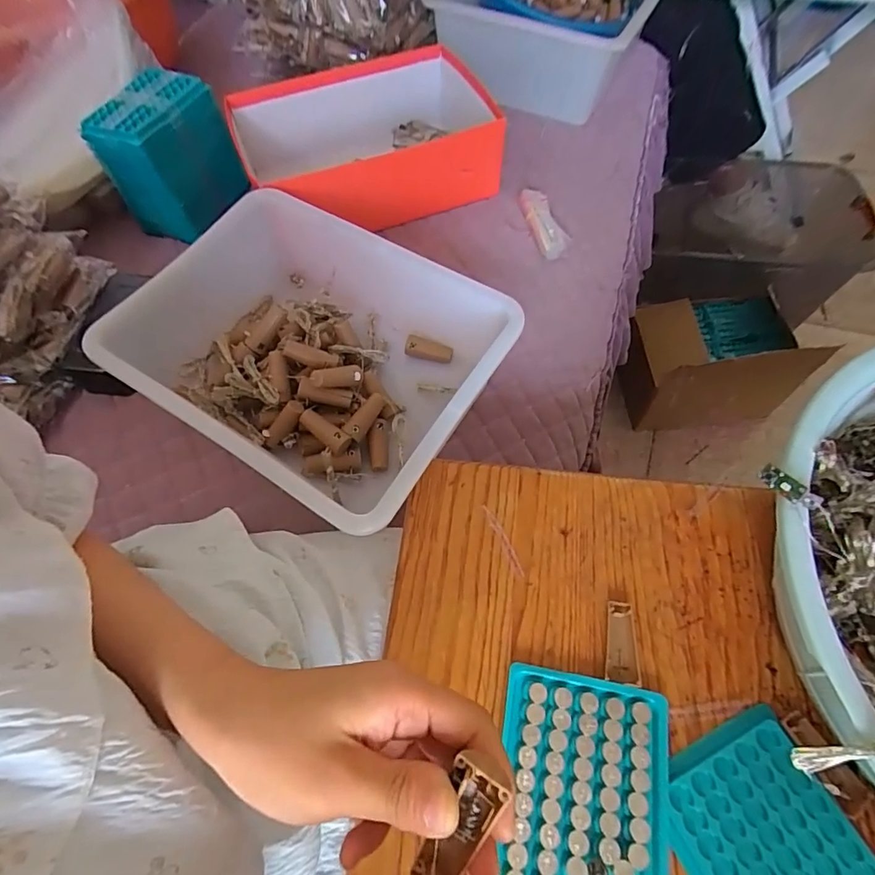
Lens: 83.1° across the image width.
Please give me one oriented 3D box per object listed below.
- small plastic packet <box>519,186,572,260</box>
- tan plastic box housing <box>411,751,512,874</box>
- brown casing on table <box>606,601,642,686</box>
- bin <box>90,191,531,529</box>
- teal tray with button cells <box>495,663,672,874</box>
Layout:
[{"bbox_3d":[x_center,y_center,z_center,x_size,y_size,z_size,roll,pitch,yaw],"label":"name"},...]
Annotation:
[{"bbox_3d":[0.134,-0.271,0.622,0.040,0.015,0.111,-16,62,-6],"label":"small plastic packet"},{"bbox_3d":[0.008,0.138,0.176,0.019,0.012,0.050,26,100,15],"label":"tan plastic box housing"},{"bbox_3d":[0.121,0.133,0.321,0.022,0.008,0.048,9,63,8],"label":"brown casing on table"},{"bbox_3d":[-0.130,-0.081,0.486,0.354,0.112,0.246,28,67,16],"label":"bin"},{"bbox_3d":[0.083,0.208,0.279,0.093,0.011,0.131,9,63,7],"label":"teal tray with button cells"}]

